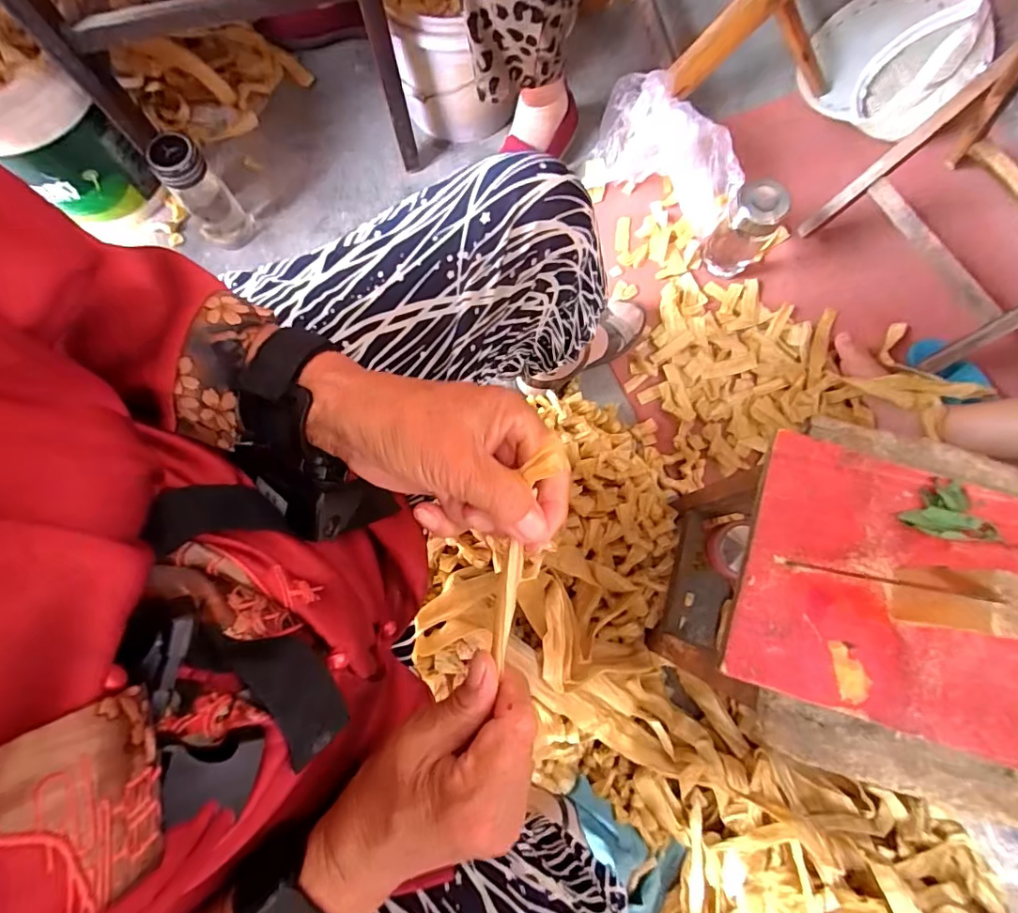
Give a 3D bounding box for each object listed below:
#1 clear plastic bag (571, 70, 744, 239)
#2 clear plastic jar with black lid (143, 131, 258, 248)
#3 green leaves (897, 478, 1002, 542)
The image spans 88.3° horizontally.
[{"bbox_3d":[0.247,-0.470,0.809,0.238,0.176,0.122,22,80,4],"label":"clear plastic bag"},{"bbox_3d":[-0.450,-0.383,0.783,0.067,0.179,0.069,0,79,-1],"label":"clear plastic jar with black lid"},{"bbox_3d":[0.290,0.035,0.347,0.058,0.012,0.040,0,79,-1],"label":"green leaves"}]

